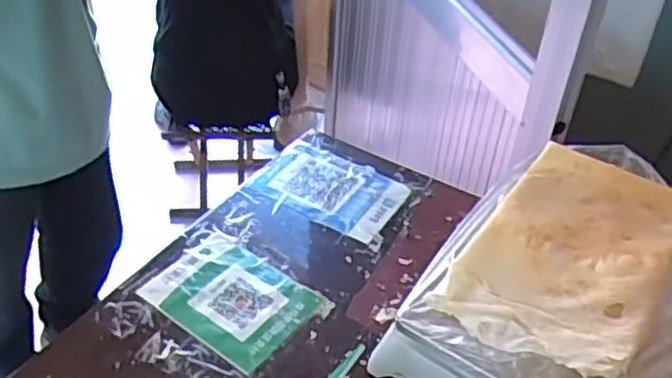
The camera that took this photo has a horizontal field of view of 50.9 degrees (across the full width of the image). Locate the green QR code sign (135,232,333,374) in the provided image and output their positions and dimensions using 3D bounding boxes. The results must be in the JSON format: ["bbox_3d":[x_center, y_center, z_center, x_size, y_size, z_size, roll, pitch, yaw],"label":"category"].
[{"bbox_3d":[-0.118,0.122,0.808,0.179,0.005,0.130,28,48,24],"label":"green QR code sign"}]

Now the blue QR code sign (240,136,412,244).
[{"bbox_3d":[-0.007,-0.003,0.967,0.189,0.010,0.133,24,50,21],"label":"blue QR code sign"}]

